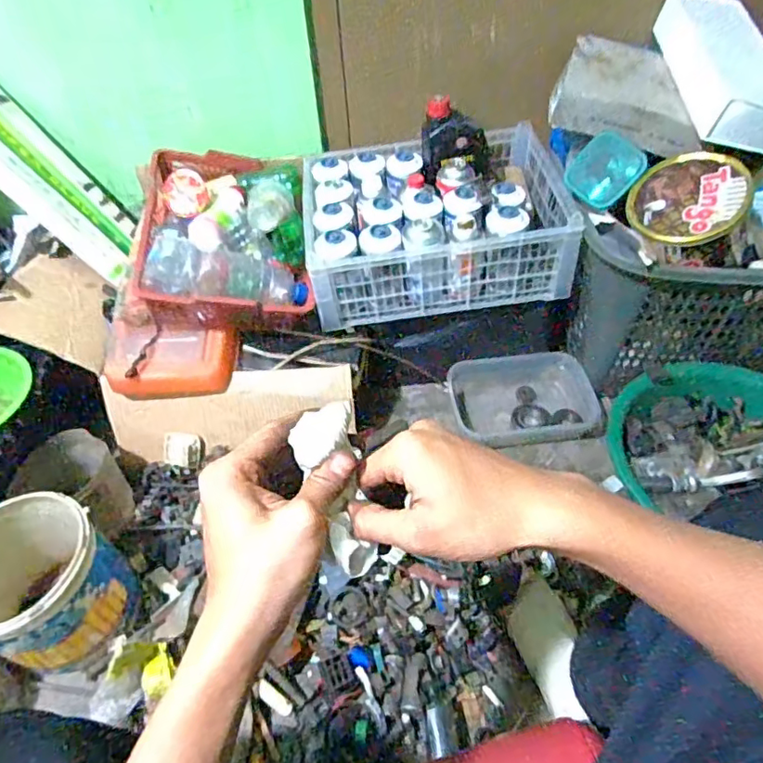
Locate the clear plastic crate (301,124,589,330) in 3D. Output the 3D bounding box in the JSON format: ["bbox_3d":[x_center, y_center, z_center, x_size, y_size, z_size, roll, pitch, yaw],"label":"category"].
[{"bbox_3d":[0.086,-0.273,0.958,0.412,0.163,0.301,-6,47,-1],"label":"clear plastic crate"}]

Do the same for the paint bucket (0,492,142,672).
[{"bbox_3d":[-0.444,0.267,0.728,0.167,0.188,0.177,-2,47,3],"label":"paint bucket"}]

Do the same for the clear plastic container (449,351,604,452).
[{"bbox_3d":[0.254,0.034,0.997,0.255,0.063,0.166,-4,47,1],"label":"clear plastic container"}]

